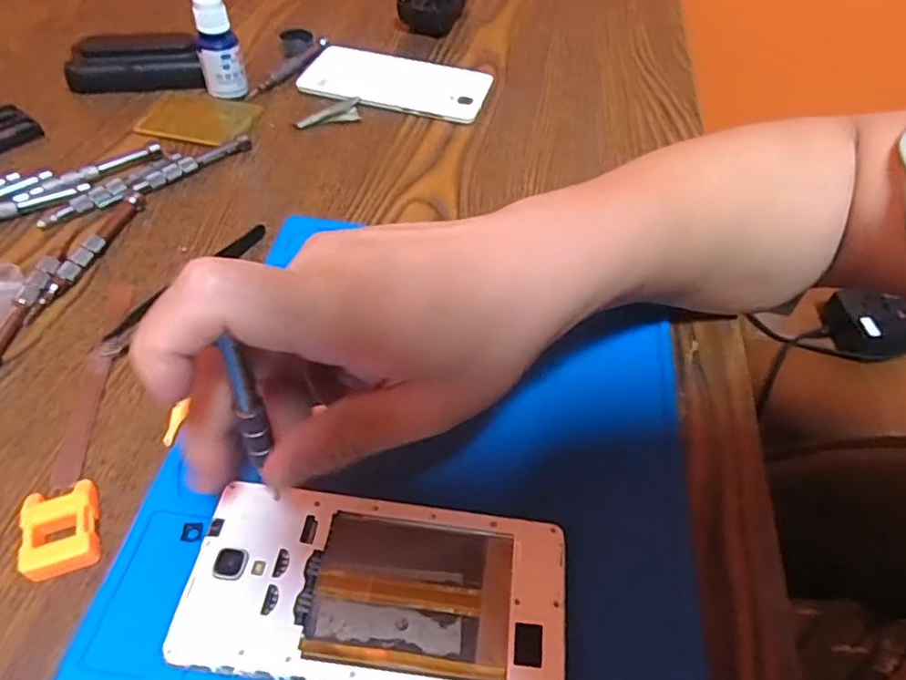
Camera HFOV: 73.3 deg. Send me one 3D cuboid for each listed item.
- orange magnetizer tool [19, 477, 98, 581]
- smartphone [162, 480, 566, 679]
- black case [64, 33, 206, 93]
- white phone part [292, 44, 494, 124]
[{"bbox_3d":[-0.155,0.075,0.242,0.026,0.013,0.035,-17,53,-17],"label":"orange magnetizer tool"},{"bbox_3d":[-0.028,0.096,0.233,0.138,0.010,0.068,7,50,2],"label":"smartphone"},{"bbox_3d":[-0.241,-0.212,0.466,0.096,0.028,0.037,-3,50,-6],"label":"black case"},{"bbox_3d":[-0.045,-0.207,0.487,0.146,0.010,0.075,15,51,8],"label":"white phone part"}]

